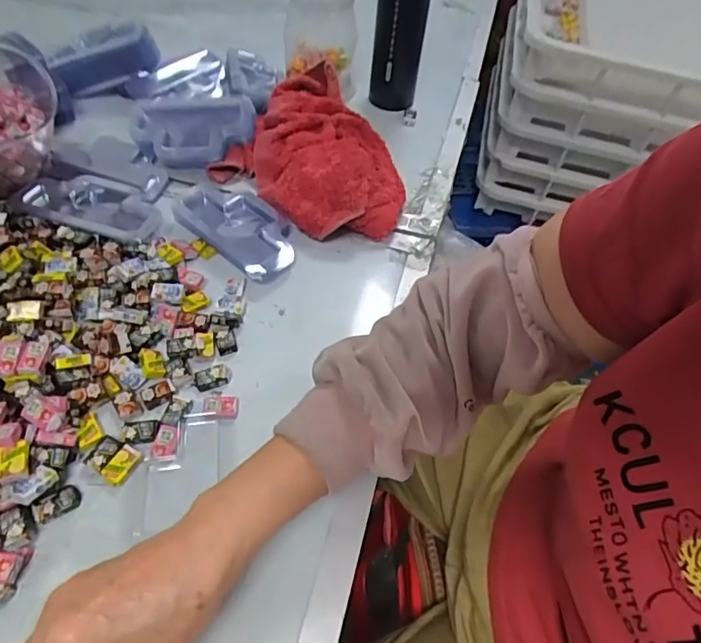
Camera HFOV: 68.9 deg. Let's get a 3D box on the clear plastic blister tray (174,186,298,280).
[{"bbox_3d":[-0.116,-0.098,0.525,0.150,0.023,0.071,36,57,21],"label":"clear plastic blister tray"}]

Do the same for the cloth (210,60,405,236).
[{"bbox_3d":[-0.024,-0.191,0.581,0.226,0.054,0.198,33,56,20],"label":"cloth"}]

